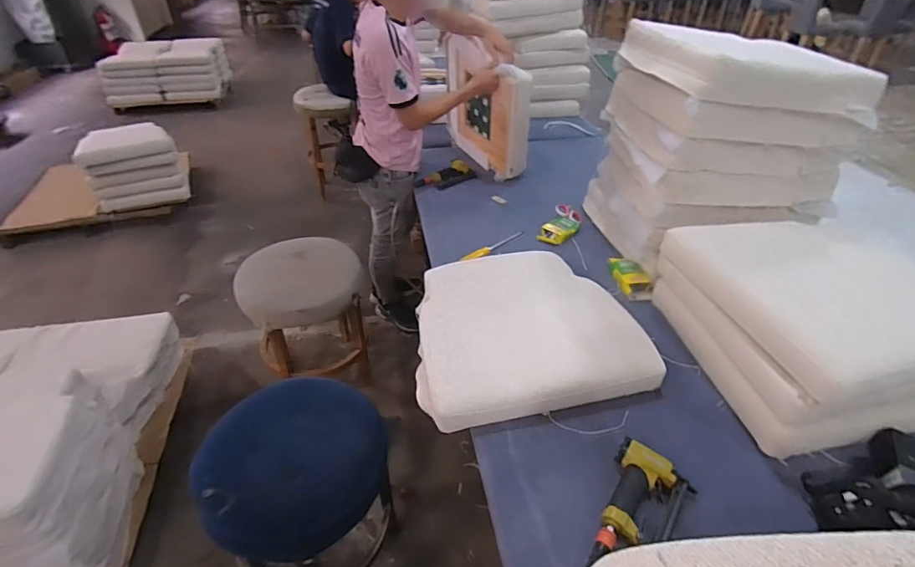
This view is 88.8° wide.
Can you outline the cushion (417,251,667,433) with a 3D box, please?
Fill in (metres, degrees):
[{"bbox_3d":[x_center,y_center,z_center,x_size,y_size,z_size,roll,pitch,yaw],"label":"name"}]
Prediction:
[{"bbox_3d":[0.138,0.084,1.149,0.501,0.079,0.502,-9,39,-11],"label":"cushion"}]

